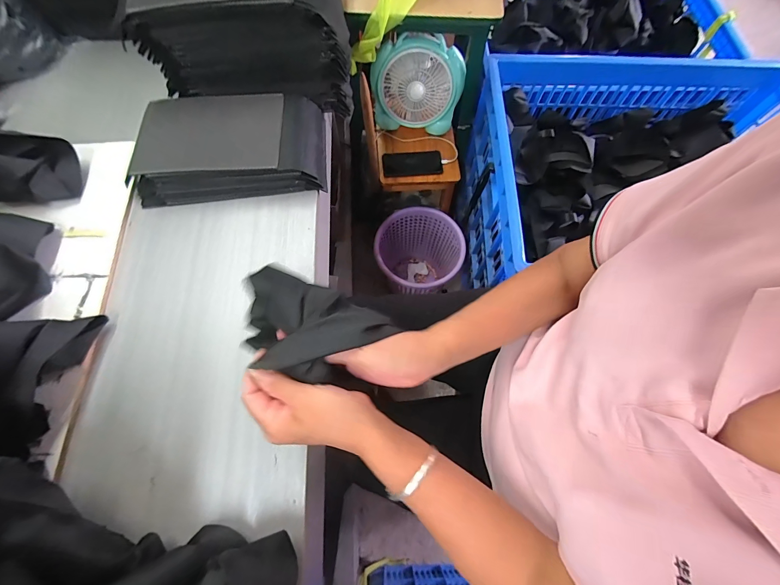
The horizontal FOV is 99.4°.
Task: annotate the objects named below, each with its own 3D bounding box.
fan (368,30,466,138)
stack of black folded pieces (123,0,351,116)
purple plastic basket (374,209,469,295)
[{"bbox_3d":[0.073,-0.566,0.895,0.232,0.232,0.090,6,55,0],"label":"fan"},{"bbox_3d":[-0.218,-0.433,0.538,0.298,0.157,0.203,-1,69,-1],"label":"stack of black folded pieces"},{"bbox_3d":[0.089,-0.096,1.132,0.263,0.275,0.272,0,69,-1],"label":"purple plastic basket"}]

